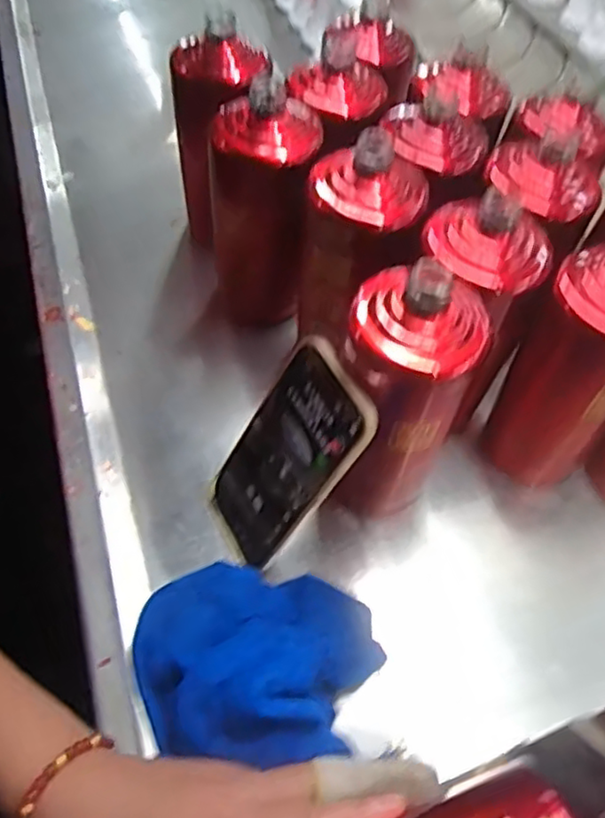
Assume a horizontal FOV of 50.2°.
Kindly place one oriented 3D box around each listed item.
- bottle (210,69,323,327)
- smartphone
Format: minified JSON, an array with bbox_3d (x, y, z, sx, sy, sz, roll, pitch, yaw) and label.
[{"bbox_3d":[-0.033,-0.162,0.540,0.085,0.195,0.068,5,54,2],"label":"bottle"},{"bbox_3d":[-0.014,0.037,0.423,0.009,0.169,0.081,-4,53,-42],"label":"smartphone"}]

